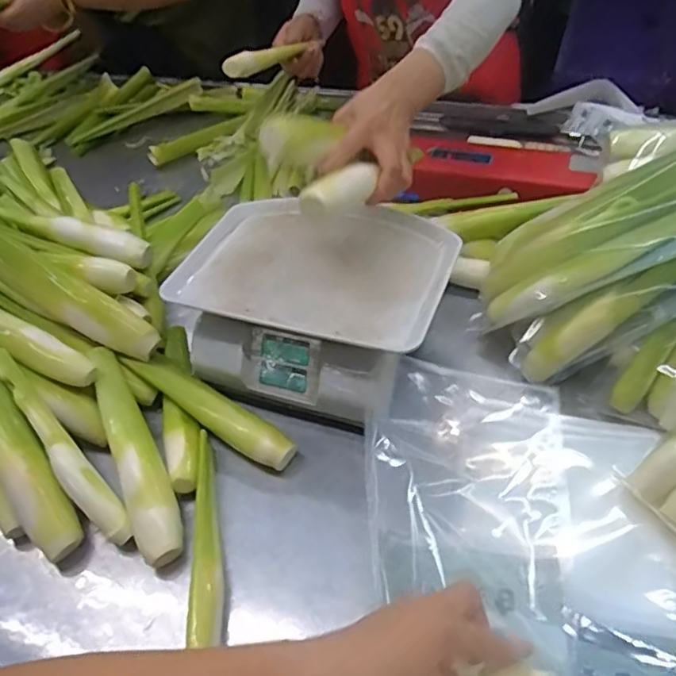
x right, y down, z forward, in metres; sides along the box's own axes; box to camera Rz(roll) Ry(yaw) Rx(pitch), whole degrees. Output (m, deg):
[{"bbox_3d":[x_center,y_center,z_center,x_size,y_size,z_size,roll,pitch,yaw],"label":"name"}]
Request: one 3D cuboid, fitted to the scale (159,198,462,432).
[{"bbox_3d":[-0.028,-0.050,0.704,0.298,0.101,0.251,14,50,18],"label":"scale"}]

